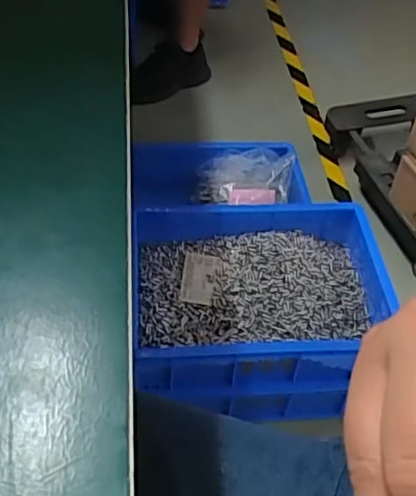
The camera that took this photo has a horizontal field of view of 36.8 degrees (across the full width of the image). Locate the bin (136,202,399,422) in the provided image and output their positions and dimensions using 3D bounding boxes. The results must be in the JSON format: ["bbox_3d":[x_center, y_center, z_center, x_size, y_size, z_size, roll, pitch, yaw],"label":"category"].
[{"bbox_3d":[0.084,0.101,1.053,0.400,0.181,0.310,0,45,-5],"label":"bin"}]

